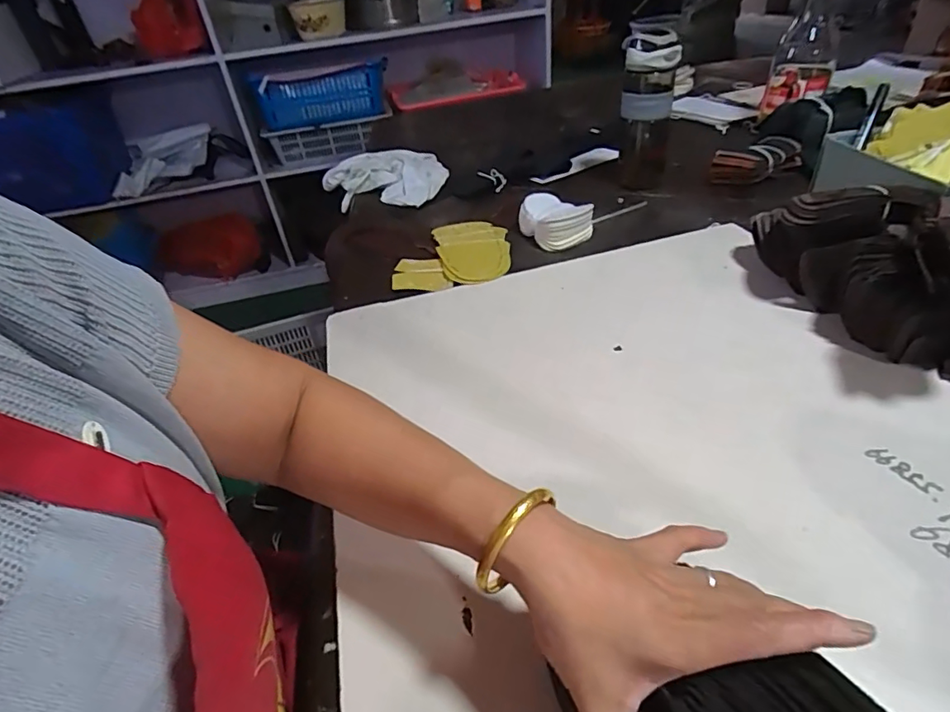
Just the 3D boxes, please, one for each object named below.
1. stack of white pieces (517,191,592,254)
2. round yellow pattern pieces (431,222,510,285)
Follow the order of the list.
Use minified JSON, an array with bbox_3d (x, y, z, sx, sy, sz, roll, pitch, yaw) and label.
[{"bbox_3d":[0.112,-0.198,0.765,0.082,0.042,0.102,-34,45,-30],"label":"stack of white pieces"},{"bbox_3d":[0.001,-0.151,0.748,0.104,0.018,0.168,-12,38,-6],"label":"round yellow pattern pieces"}]

